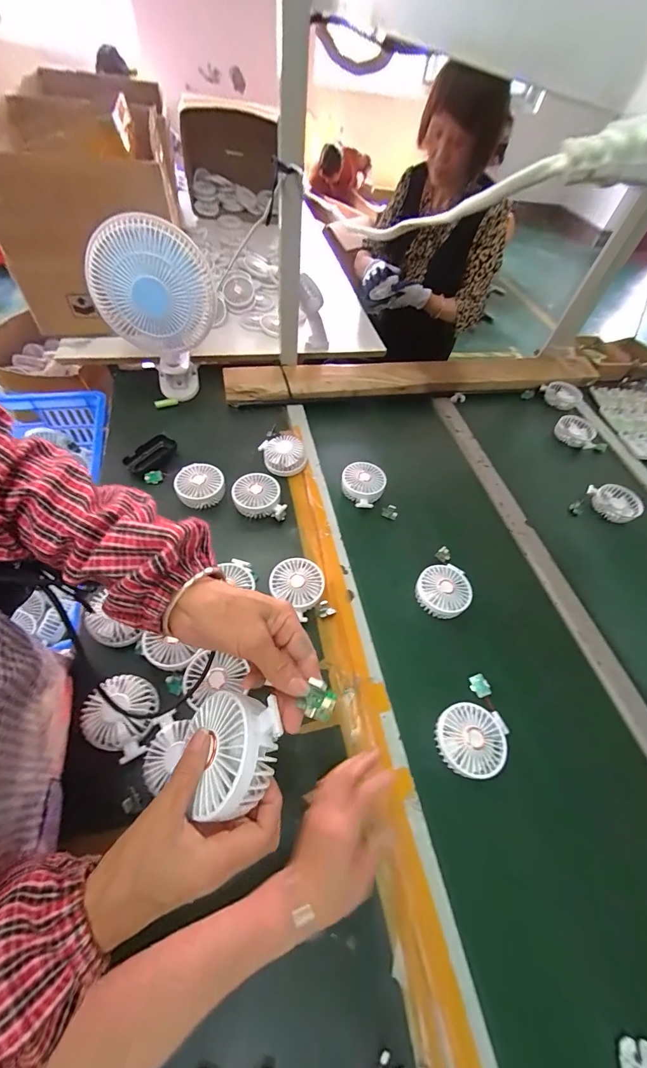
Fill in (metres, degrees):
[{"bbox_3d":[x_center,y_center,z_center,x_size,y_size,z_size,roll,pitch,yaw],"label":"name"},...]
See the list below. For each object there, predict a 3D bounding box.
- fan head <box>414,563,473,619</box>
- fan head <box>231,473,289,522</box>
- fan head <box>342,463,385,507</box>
[{"bbox_3d":[0.204,0.094,0.620,0.084,0.042,0.086,38,60,14],"label":"fan head"},{"bbox_3d":[-0.124,-0.073,0.705,0.101,0.041,0.083,2,58,-8],"label":"fan head"},{"bbox_3d":[0.083,-0.100,0.738,0.080,0.039,0.090,-28,67,-24],"label":"fan head"}]

